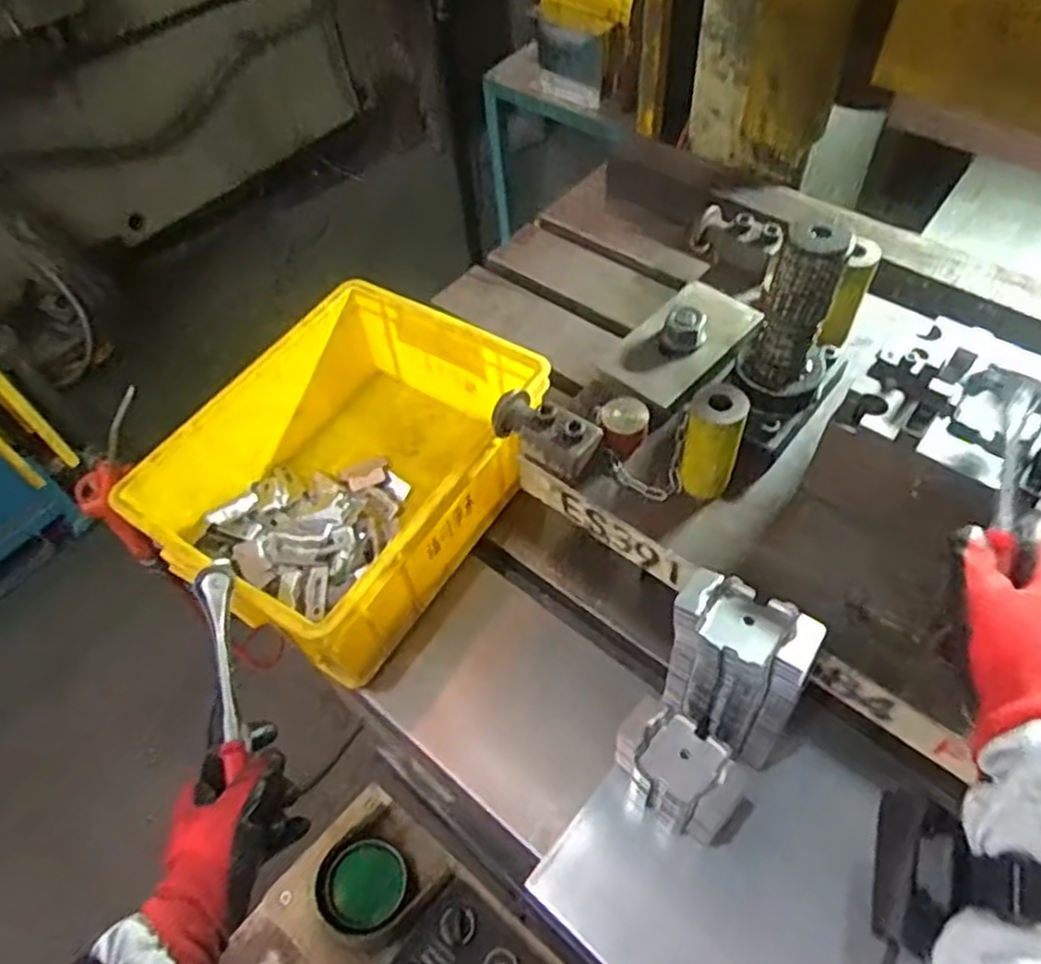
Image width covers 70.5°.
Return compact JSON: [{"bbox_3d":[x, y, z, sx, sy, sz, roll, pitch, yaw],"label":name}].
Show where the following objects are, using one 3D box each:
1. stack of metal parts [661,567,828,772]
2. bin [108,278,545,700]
[{"bbox_3d":[0.151,0.140,0.537,0.093,0.154,0.077,19,58,17],"label":"stack of metal parts"},{"bbox_3d":[-0.159,-0.009,0.718,0.256,0.137,0.335,25,60,20],"label":"bin"}]

